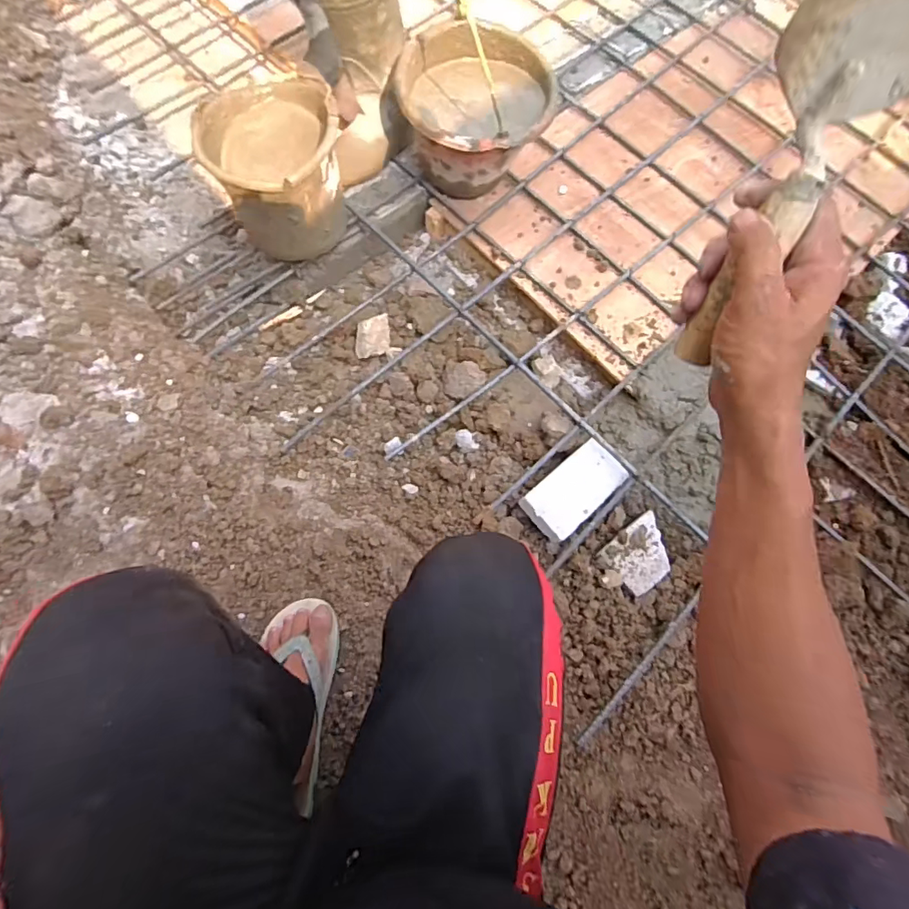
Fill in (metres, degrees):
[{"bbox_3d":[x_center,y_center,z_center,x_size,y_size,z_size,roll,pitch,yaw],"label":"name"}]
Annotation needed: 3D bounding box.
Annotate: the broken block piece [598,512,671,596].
[{"bbox_3d":[0.329,0.172,0.879,0.122,0.028,0.097,-38,78,-12],"label":"broken block piece"}]

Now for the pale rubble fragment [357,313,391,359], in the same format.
[{"bbox_3d":[-0.160,-0.233,0.994,0.066,0.022,0.083,-2,102,-12],"label":"pale rubble fragment"}]

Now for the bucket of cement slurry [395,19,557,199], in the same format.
[{"bbox_3d":[0.039,-0.633,0.970,0.274,0.207,0.254,1,73,-2],"label":"bucket of cement slurry"}]

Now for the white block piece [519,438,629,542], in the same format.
[{"bbox_3d":[0.214,0.062,0.897,0.192,0.044,0.104,-39,78,-13],"label":"white block piece"}]

